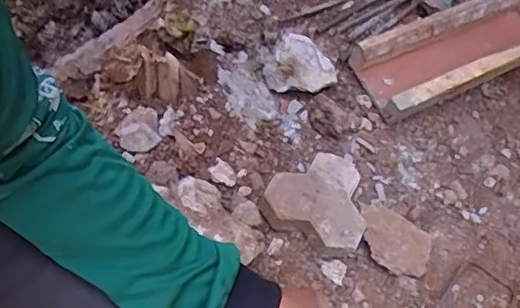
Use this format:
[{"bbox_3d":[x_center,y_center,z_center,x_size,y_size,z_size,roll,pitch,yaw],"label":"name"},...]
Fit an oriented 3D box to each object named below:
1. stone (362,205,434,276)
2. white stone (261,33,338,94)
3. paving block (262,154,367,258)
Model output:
[{"bbox_3d":[0.258,0.170,1.089,0.145,0.032,0.106,32,66,13],"label":"stone"},{"bbox_3d":[0.092,-0.191,1.258,0.149,0.054,0.151,1,63,-2],"label":"white stone"},{"bbox_3d":[0.118,0.088,1.102,0.196,0.072,0.186,25,65,10],"label":"paving block"}]

